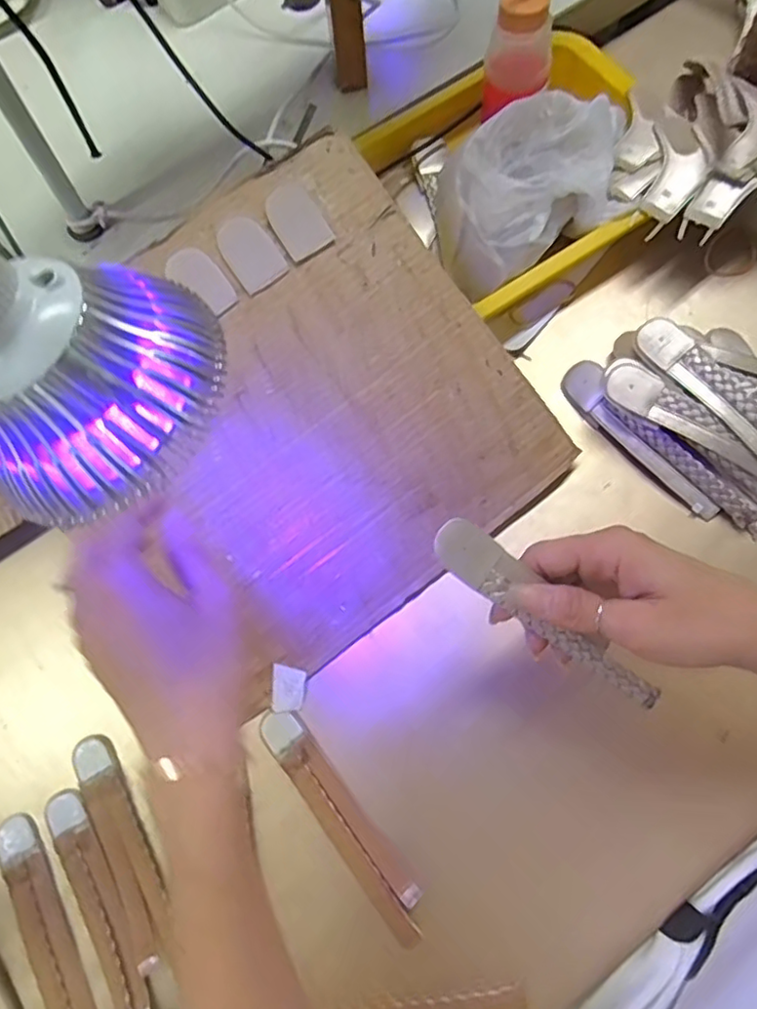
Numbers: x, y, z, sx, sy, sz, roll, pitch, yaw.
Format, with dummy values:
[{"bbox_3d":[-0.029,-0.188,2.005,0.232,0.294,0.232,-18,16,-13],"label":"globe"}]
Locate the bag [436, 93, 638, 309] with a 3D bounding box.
[{"bbox_3d":[0.119,-0.238,0.449,0.161,0.060,0.105,-31,77,-6],"label":"bag"}]

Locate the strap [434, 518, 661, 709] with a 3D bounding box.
[{"bbox_3d":[0.089,0.062,0.318,0.154,0.005,0.025,41,79,-12],"label":"strap"}]

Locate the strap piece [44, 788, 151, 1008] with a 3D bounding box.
[{"bbox_3d":[-0.171,0.251,0.372,0.027,0.008,0.150,-28,77,-6],"label":"strap piece"}]

